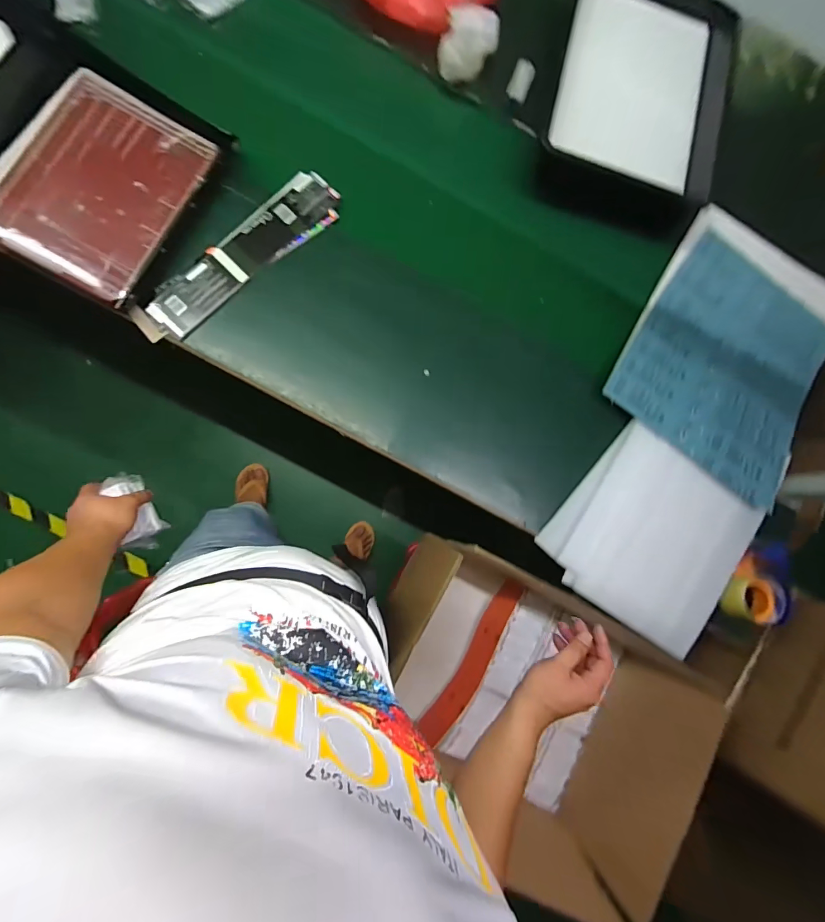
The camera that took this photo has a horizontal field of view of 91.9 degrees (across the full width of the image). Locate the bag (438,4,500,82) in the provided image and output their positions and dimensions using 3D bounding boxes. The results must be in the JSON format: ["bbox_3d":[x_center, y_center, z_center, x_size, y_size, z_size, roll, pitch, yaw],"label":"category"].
[{"bbox_3d":[0.110,-0.809,0.776,0.101,0.090,0.102,15,83,-5],"label":"bag"}]

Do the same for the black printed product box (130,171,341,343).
[{"bbox_3d":[-0.313,-0.371,0.731,0.096,0.027,0.422,45,81,-1],"label":"black printed product box"}]

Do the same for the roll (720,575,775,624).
[{"bbox_3d":[0.613,0.253,0.735,0.082,0.049,0.077,1,84,-7],"label":"roll"}]

